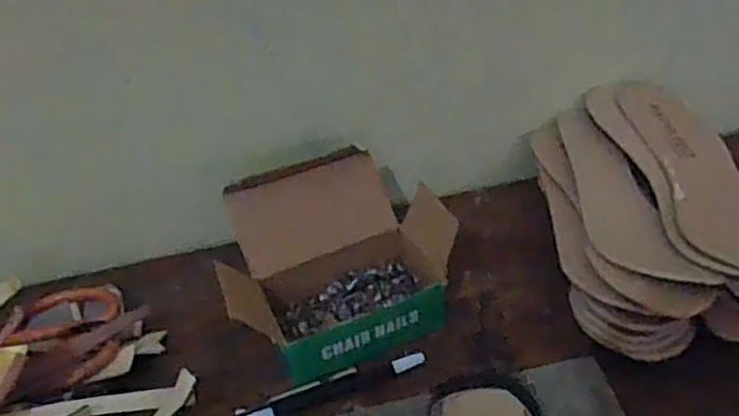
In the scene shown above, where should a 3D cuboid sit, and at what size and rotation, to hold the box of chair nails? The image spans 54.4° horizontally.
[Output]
[{"bbox_3d":[-0.023,0.031,0.535,0.153,0.091,0.147,-15,42,-12],"label":"box of chair nails"}]

